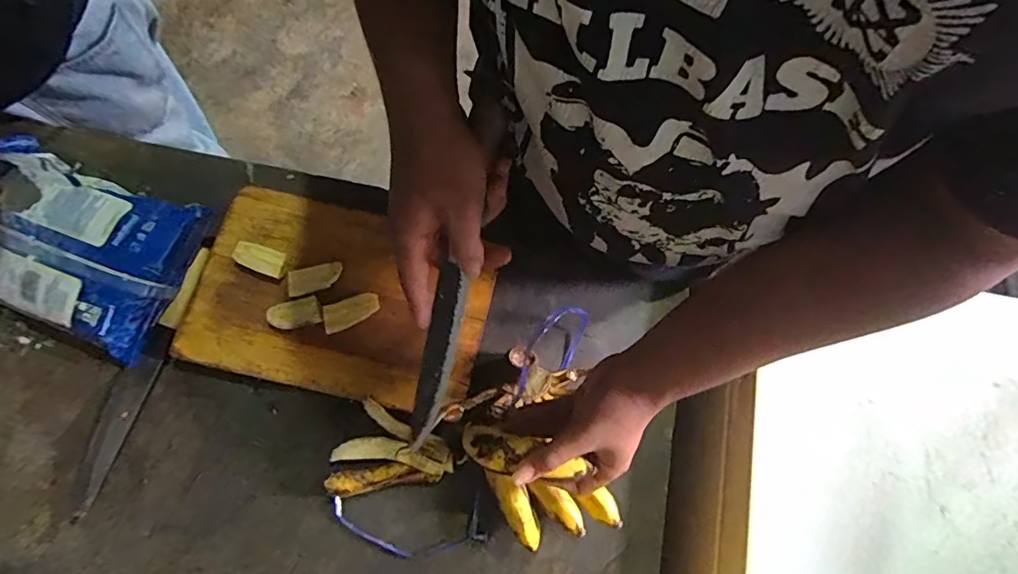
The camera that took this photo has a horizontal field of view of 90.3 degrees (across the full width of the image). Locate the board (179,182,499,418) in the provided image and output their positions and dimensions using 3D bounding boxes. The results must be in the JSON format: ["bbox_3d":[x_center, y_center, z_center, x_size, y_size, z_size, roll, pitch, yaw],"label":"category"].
[{"bbox_3d":[-0.173,0.010,0.525,0.295,0.022,0.190,13,78,2],"label":"board"}]

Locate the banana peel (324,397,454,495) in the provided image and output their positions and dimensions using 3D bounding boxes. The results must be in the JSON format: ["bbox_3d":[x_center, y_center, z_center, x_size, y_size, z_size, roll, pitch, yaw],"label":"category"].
[{"bbox_3d":[-0.119,0.176,0.506,0.106,0.026,0.088,28,79,5],"label":"banana peel"}]

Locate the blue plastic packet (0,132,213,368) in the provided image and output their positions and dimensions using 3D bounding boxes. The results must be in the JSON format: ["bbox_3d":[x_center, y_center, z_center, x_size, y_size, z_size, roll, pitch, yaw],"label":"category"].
[{"bbox_3d":[-0.441,-0.045,0.512,0.217,0.063,0.156,24,76,1],"label":"blue plastic packet"}]

